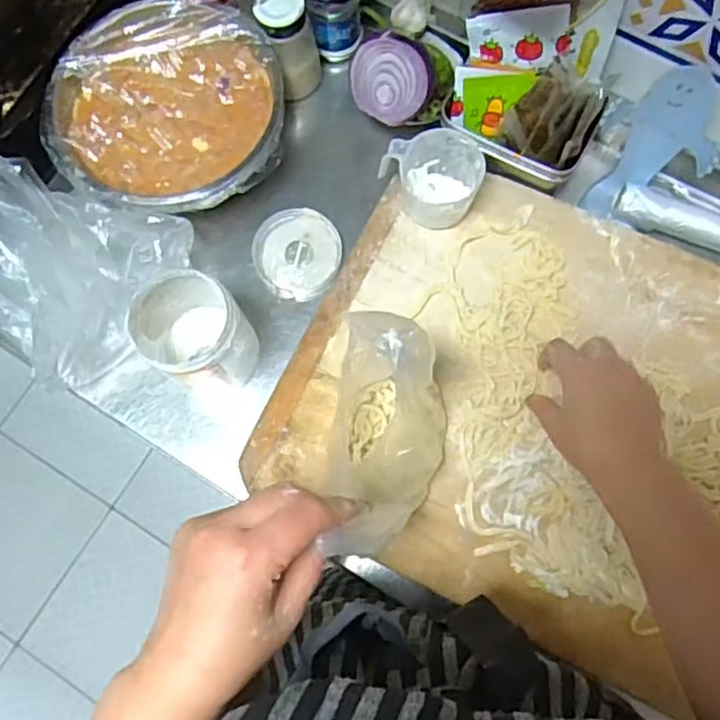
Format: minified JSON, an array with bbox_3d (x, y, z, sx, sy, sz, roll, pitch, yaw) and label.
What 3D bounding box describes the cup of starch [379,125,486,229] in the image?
[{"bbox_3d":[0.068,-0.154,0.586,0.083,0.058,0.080,0,75,2],"label":"cup of starch"}]

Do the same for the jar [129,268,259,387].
[{"bbox_3d":[-0.137,-0.020,0.568,0.086,0.107,0.076,36,79,10],"label":"jar"}]

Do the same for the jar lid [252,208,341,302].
[{"bbox_3d":[-0.061,-0.102,0.644,0.082,0.015,0.087,-1,75,1],"label":"jar lid"}]

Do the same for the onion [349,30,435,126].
[{"bbox_3d":[0.031,-0.261,0.615,0.075,0.042,0.073,13,118,9],"label":"onion"}]

